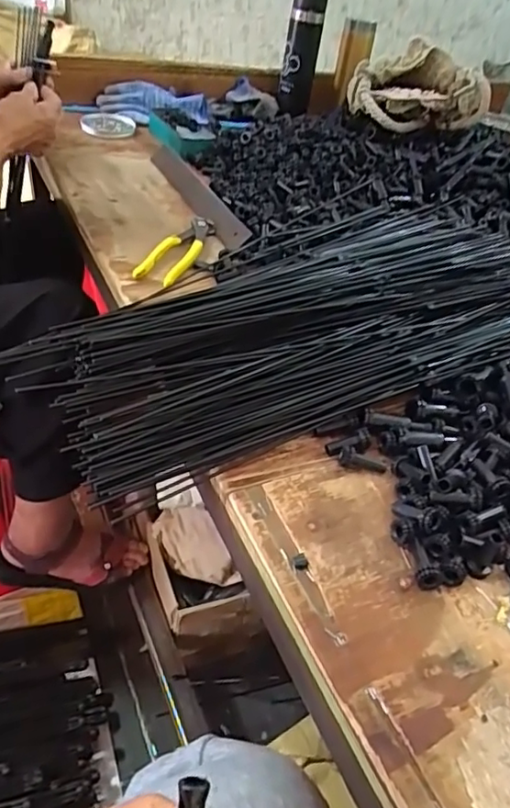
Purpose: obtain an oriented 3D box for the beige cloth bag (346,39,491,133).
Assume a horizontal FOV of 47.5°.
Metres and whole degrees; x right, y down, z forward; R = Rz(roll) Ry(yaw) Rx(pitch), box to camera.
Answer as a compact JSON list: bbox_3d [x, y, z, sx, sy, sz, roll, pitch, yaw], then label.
[{"bbox_3d":[0.296,-0.564,1.052,0.247,0.124,0.090,14,42,3],"label":"beige cloth bag"}]

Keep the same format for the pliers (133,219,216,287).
[{"bbox_3d":[-0.091,-0.190,0.698,0.048,0.011,0.164,16,42,6],"label":"pliers"}]

